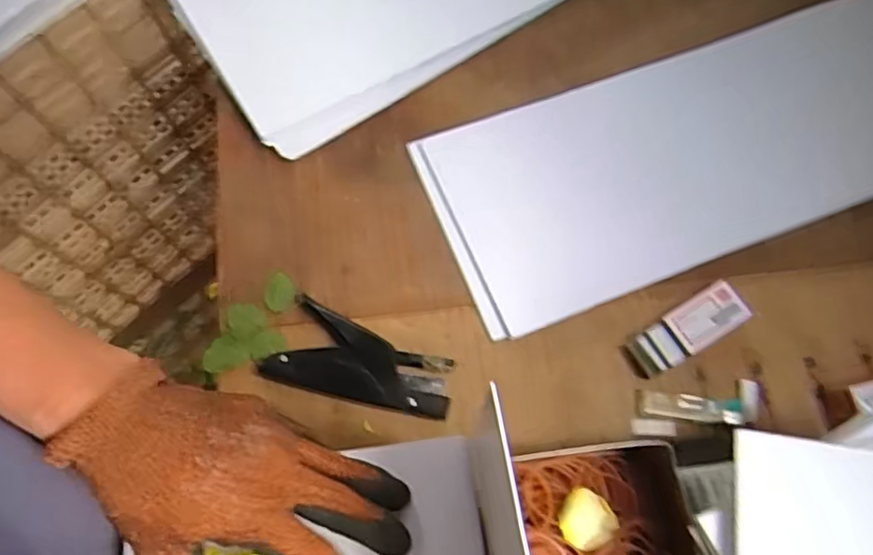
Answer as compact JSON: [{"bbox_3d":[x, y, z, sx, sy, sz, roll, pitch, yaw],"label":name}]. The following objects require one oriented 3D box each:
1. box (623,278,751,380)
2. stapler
[{"bbox_3d":[0.213,0.046,0.522,0.106,0.014,0.040,-30,72,-10],"label":"box"},{"bbox_3d":[-0.060,0.069,0.499,0.148,0.028,0.069,15,71,7],"label":"stapler"}]

